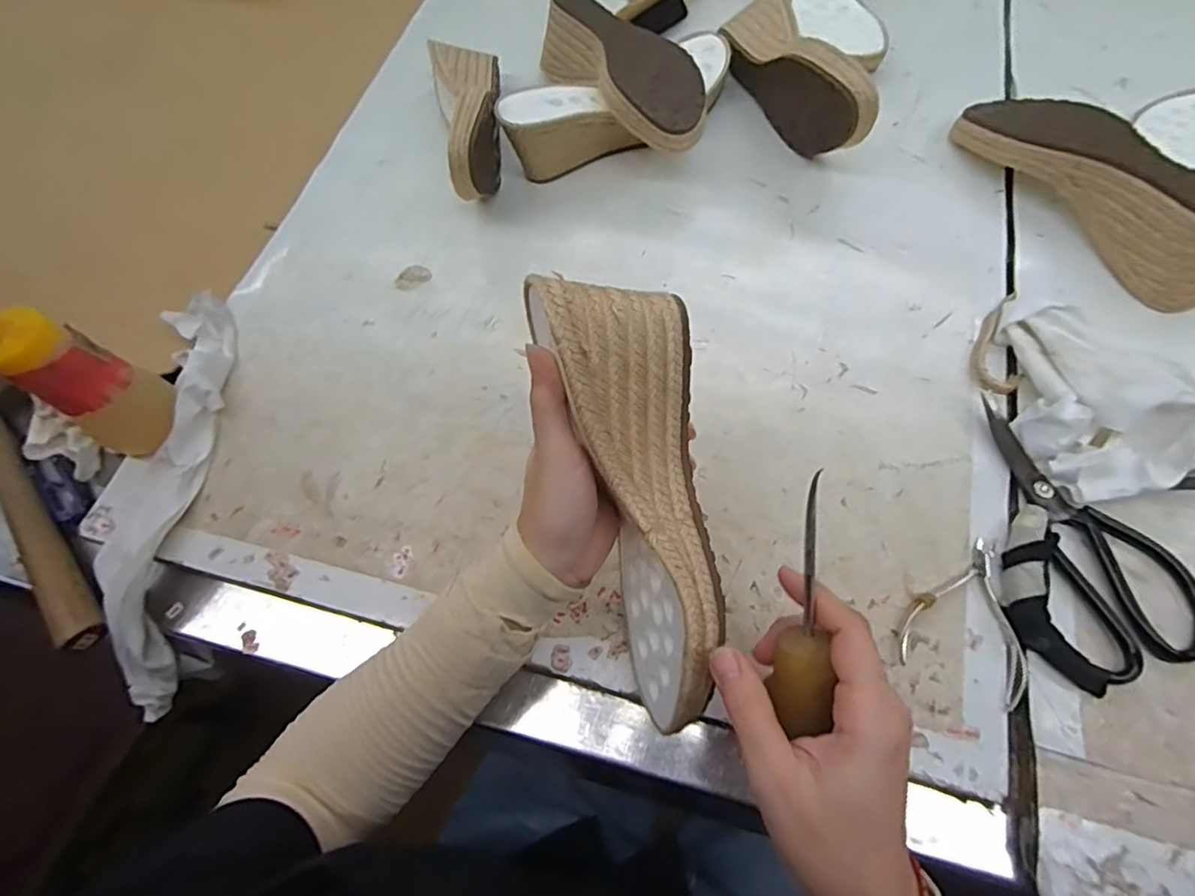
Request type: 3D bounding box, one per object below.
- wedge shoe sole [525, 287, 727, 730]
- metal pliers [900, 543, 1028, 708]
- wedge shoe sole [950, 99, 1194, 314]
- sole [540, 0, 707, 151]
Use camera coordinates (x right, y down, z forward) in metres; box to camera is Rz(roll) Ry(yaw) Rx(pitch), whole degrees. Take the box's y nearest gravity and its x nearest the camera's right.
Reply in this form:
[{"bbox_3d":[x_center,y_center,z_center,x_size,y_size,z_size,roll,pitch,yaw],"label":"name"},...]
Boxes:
[{"bbox_3d":[0.024,0.029,0.305,0.065,0.076,0.231,-12,108,-2],"label":"wedge shoe sole"},{"bbox_3d":[0.237,0.103,0.374,0.073,0.009,0.095,22,68,13],"label":"metal pliers"},{"bbox_3d":[0.408,-0.221,0.479,0.078,0.066,0.233,-27,66,-9],"label":"wedge shoe sole"},{"bbox_3d":[0.026,-0.341,0.554,0.083,0.079,0.222,-29,66,-7],"label":"sole"}]

